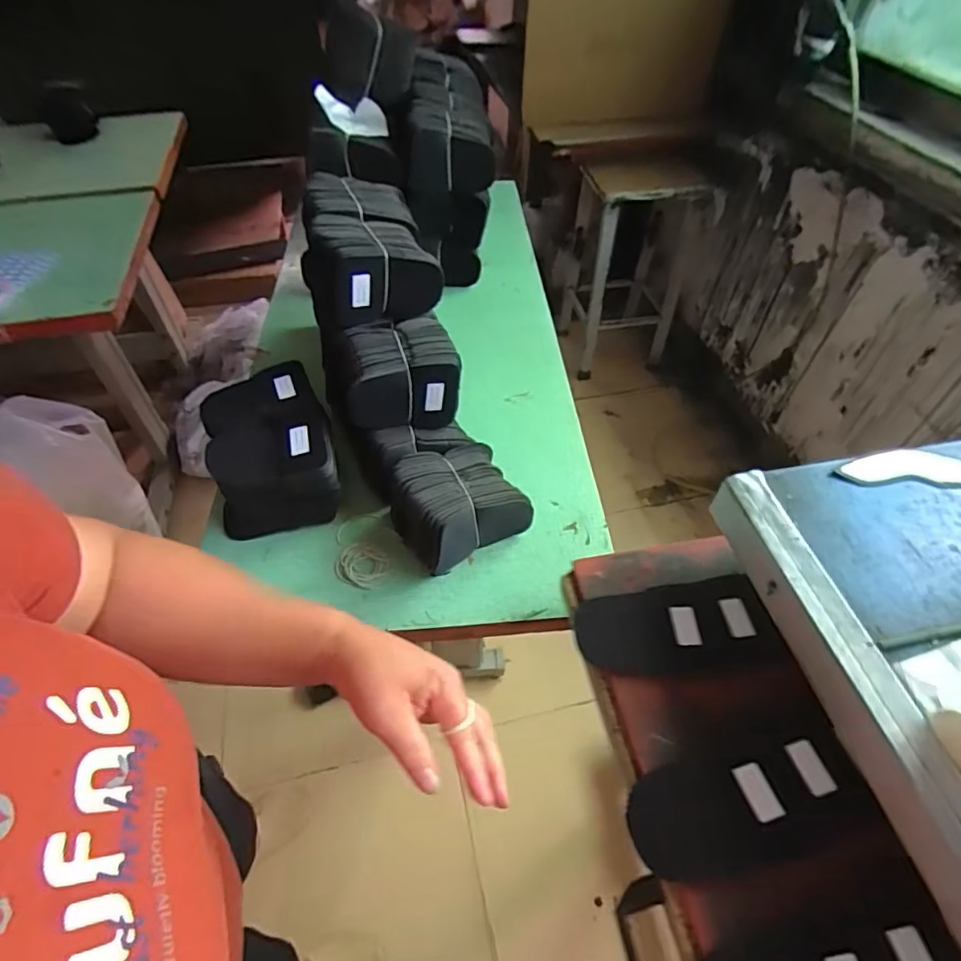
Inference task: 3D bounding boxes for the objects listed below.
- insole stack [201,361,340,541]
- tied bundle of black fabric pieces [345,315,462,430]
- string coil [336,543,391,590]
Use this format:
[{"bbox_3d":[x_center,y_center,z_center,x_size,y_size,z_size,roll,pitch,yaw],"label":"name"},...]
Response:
[{"bbox_3d":[-0.269,-0.044,0.727,0.140,0.118,0.186,-13,53,-12],"label":"insole stack"},{"bbox_3d":[-0.107,-0.132,0.713,0.143,0.092,0.115,-15,53,-14],"label":"tied bundle of black fabric pieces"},{"bbox_3d":[-0.145,0.107,0.688,0.066,0.004,0.057,19,53,13],"label":"string coil"}]

